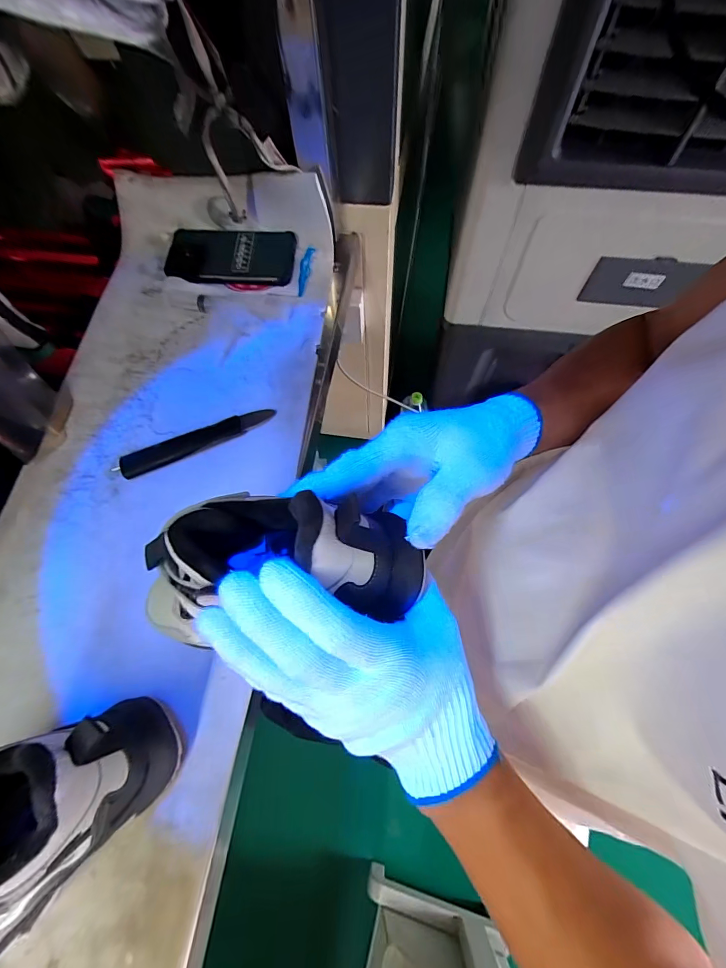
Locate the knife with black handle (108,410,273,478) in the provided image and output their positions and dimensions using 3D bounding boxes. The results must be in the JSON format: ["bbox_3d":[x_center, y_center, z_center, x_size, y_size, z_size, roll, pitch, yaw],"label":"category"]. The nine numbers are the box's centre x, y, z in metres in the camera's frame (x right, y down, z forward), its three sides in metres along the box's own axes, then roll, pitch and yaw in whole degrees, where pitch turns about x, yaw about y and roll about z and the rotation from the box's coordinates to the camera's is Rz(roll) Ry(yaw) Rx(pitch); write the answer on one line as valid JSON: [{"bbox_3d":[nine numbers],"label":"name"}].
[{"bbox_3d":[-0.181,-0.048,0.425,0.169,0.009,0.028,-22,70,-7],"label":"knife with black handle"}]

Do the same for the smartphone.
[{"bbox_3d":[-0.173,-0.300,0.509,0.164,0.019,0.087,-1,69,1],"label":"smartphone"}]

